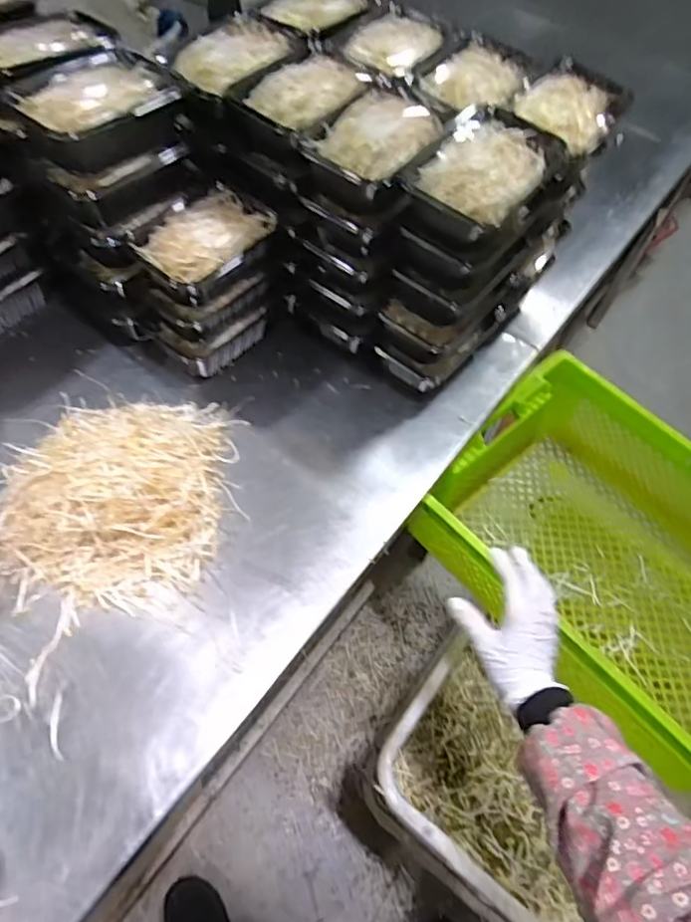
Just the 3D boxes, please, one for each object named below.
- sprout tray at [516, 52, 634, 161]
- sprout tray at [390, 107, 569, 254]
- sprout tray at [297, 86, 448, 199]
[{"bbox_3d":[0.277,-0.438,0.702,0.119,0.034,0.181,30,61,14],"label":"sprout tray"},{"bbox_3d":[0.157,-0.310,0.632,0.125,0.067,0.175,38,63,18],"label":"sprout tray"},{"bbox_3d":[0.036,-0.365,0.645,0.114,0.041,0.158,35,62,16],"label":"sprout tray"}]

